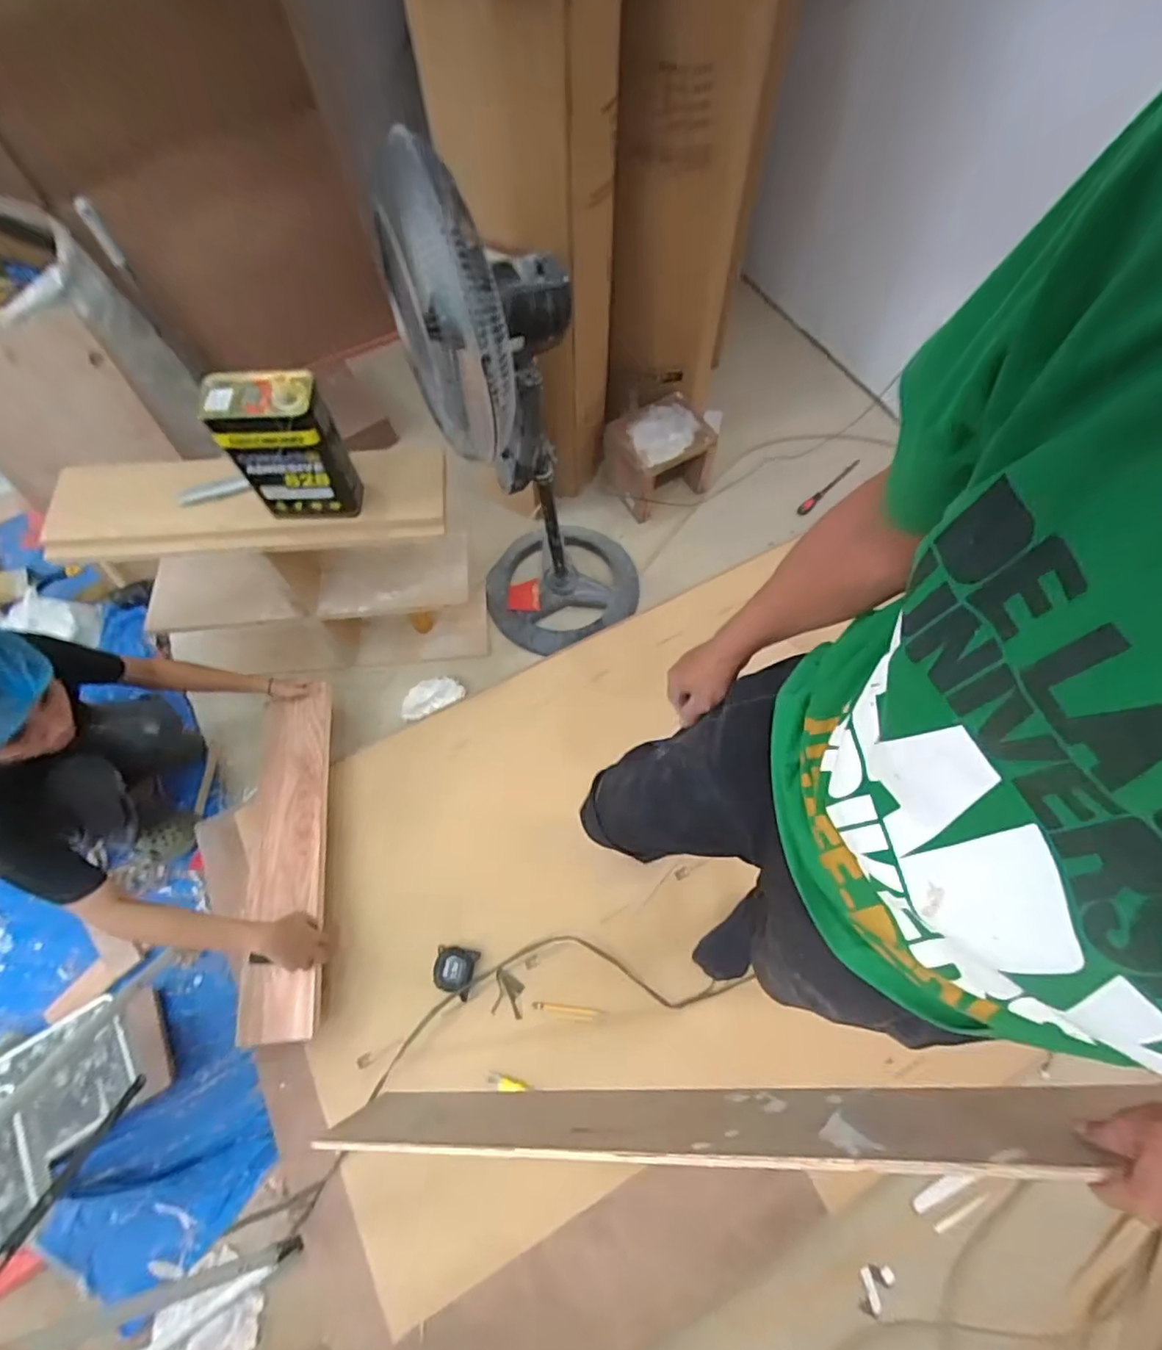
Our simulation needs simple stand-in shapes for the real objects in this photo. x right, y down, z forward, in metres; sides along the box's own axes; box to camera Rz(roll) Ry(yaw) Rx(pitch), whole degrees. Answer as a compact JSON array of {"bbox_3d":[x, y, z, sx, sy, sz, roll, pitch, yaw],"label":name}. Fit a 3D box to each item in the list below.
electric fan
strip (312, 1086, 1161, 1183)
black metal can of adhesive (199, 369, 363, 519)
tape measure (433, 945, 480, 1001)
[{"bbox_3d":[-0.050,-0.438,1.221,0.367,1.106,0.423,30,70,13],"label":"electric fan"},{"bbox_3d":[0.082,0.517,0.688,0.892,0.144,0.016,-16,77,21],"label":"strip"},{"bbox_3d":[-0.497,-0.384,1.006,0.172,0.242,0.095,-7,66,-3],"label":"black metal can of adhesive"},{"bbox_3d":[-0.266,0.612,1.215,0.089,0.039,0.093,11,67,6],"label":"tape measure"}]

